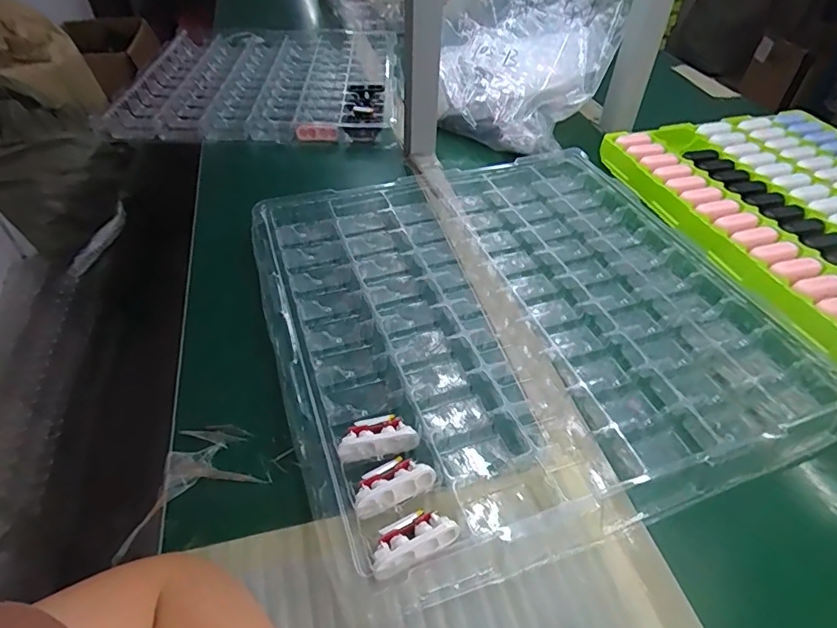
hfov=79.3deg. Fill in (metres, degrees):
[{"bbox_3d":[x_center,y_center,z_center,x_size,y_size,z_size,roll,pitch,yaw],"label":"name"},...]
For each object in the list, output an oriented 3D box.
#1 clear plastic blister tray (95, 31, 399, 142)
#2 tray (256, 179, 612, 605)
[{"bbox_3d":[-0.270,-0.435,0.927,0.446,0.043,0.447,-2,47,-2],"label":"clear plastic blister tray"},{"bbox_3d":[-0.020,0.006,0.489,0.229,0.029,0.479,-14,47,-15],"label":"tray"}]

